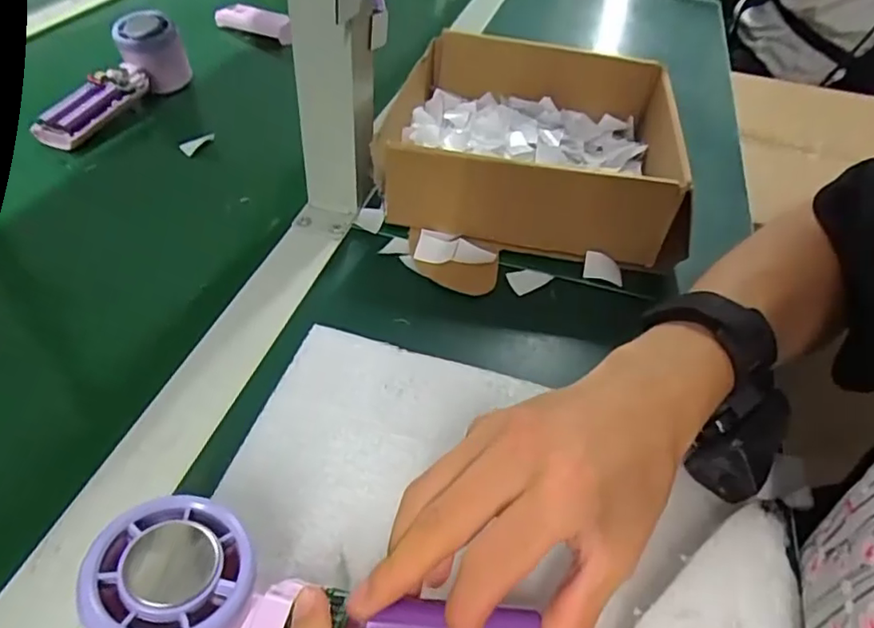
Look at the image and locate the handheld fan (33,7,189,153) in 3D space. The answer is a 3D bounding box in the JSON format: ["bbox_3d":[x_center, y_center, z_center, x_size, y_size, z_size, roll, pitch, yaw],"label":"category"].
[{"bbox_3d":[-0.287,-0.202,0.533,0.059,0.050,0.155,21,62,16],"label":"handheld fan"}]

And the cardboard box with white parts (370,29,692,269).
[{"bbox_3d":[0.079,-0.145,0.485,0.222,0.073,0.215,11,47,2],"label":"cardboard box with white parts"}]

